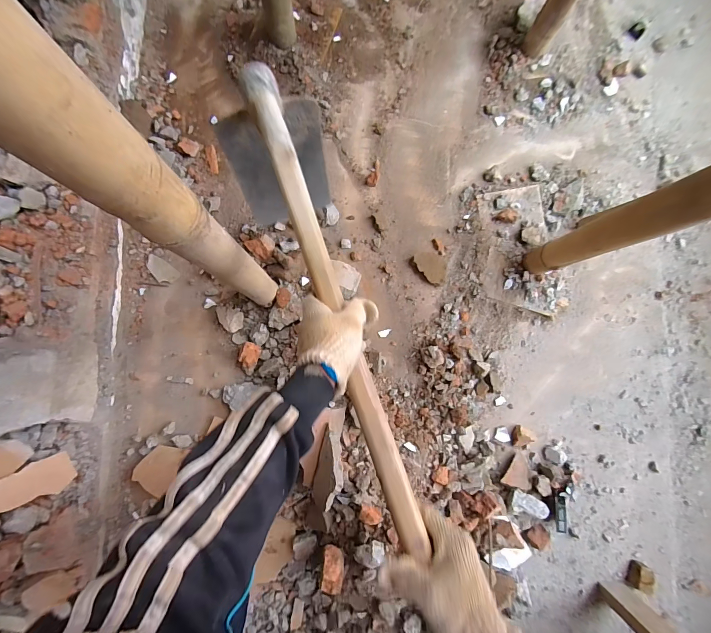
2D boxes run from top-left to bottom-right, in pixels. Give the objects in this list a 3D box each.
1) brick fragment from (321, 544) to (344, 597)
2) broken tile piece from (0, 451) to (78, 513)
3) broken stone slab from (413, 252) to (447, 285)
[{"bbox_3d":[-0.045,0.517,0.681,0.040,0.035,0.085,6,86,-1],"label":"brick fragment"},{"bbox_3d":[-0.637,0.332,0.658,0.014,0.140,0.086,11,119,33],"label":"broken tile piece"},{"bbox_3d":[0.192,-0.127,0.850,0.058,0.037,0.093,-43,89,-4],"label":"broken stone slab"}]

